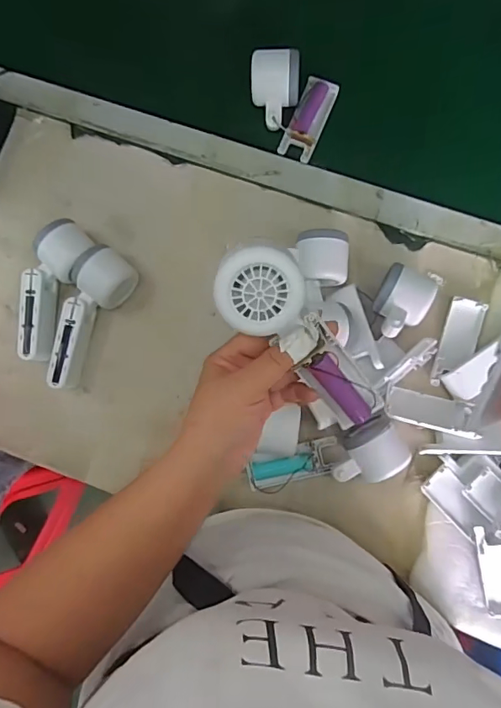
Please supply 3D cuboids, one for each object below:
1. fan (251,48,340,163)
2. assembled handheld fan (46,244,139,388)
[{"bbox_3d":[0.045,-0.290,0.579,0.096,0.055,0.097,14,84,4],"label":"fan"},{"bbox_3d":[-0.192,-0.044,0.567,0.060,0.045,0.160,32,86,6],"label":"assembled handheld fan"}]

